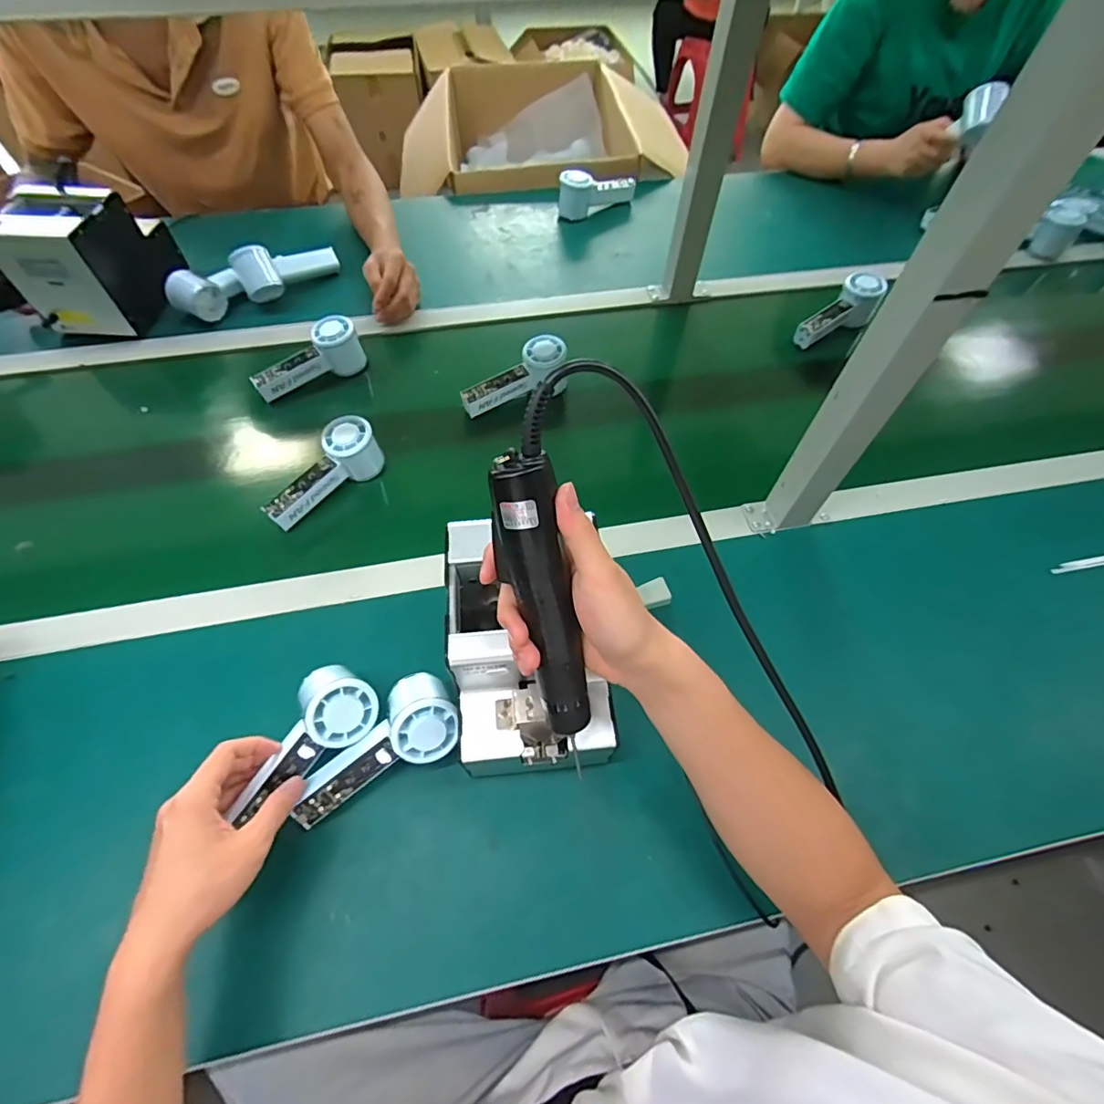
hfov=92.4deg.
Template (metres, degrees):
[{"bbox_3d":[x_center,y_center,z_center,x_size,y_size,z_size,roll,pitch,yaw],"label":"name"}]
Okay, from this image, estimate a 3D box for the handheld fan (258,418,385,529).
[{"bbox_3d":[-0.270,-0.093,0.620,0.051,0.064,0.145,41,68,19],"label":"handheld fan"}]

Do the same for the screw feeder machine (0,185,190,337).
[{"bbox_3d":[-0.646,-0.420,0.746,0.147,0.140,0.174,-2,61,-2],"label":"screw feeder machine"}]

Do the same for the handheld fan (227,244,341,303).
[{"bbox_3d":[-0.402,-0.442,0.805,0.150,0.052,0.045,-31,66,-17],"label":"handheld fan"}]

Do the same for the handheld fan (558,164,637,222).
[{"bbox_3d":[0.081,-0.659,0.968,0.146,0.077,0.051,-29,65,-16],"label":"handheld fan"}]

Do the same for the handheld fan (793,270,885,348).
[{"bbox_3d":[0.423,-0.357,0.794,0.146,0.064,0.064,-36,65,11],"label":"handheld fan"}]

